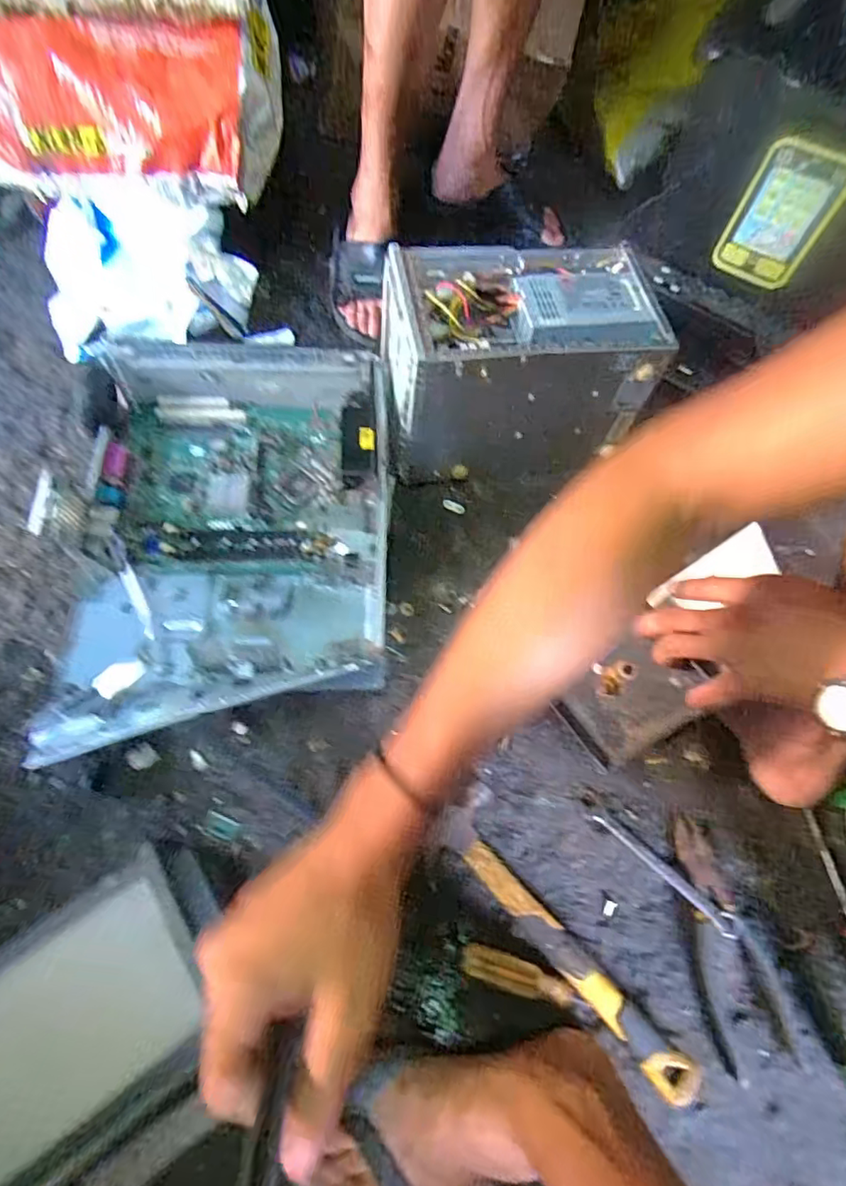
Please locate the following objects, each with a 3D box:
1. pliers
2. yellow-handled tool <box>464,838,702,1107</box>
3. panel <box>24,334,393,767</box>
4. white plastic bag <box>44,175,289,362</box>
[{"bbox_3d":[0.273,0.306,0.517,0.079,0.016,0.193,-5,63,-8],"label":"pliers"},{"bbox_3d":[0.128,0.313,0.481,0.033,0.035,0.241,-39,72,-22],"label":"yellow-handled tool"},{"bbox_3d":[-0.219,-0.061,0.614,0.362,0.109,0.458,2,62,-5],"label":"panel"},{"bbox_3d":[-0.368,-0.451,0.768,0.308,0.132,0.220,-13,64,-12],"label":"white plastic bag"}]

